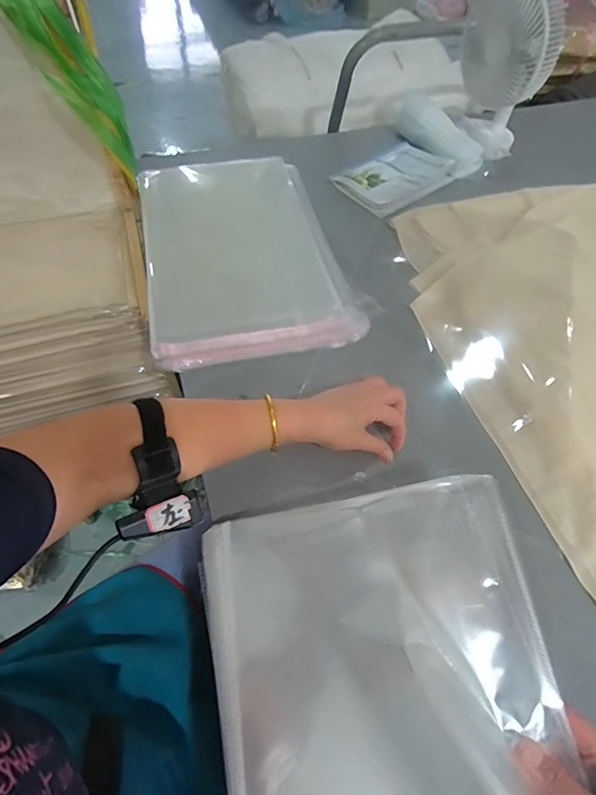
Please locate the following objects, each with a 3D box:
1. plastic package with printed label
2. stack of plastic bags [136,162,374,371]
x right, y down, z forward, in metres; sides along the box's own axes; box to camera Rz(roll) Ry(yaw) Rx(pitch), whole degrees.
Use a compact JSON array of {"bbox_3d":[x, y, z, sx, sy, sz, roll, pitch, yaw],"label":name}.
[{"bbox_3d":[0.185,-0.425,0.803,0.216,0.019,0.155,-31,64,-20],"label":"plastic package with printed label"},{"bbox_3d":[-0.104,-0.251,0.683,0.291,0.025,0.475,-13,59,-10],"label":"stack of plastic bags"}]

